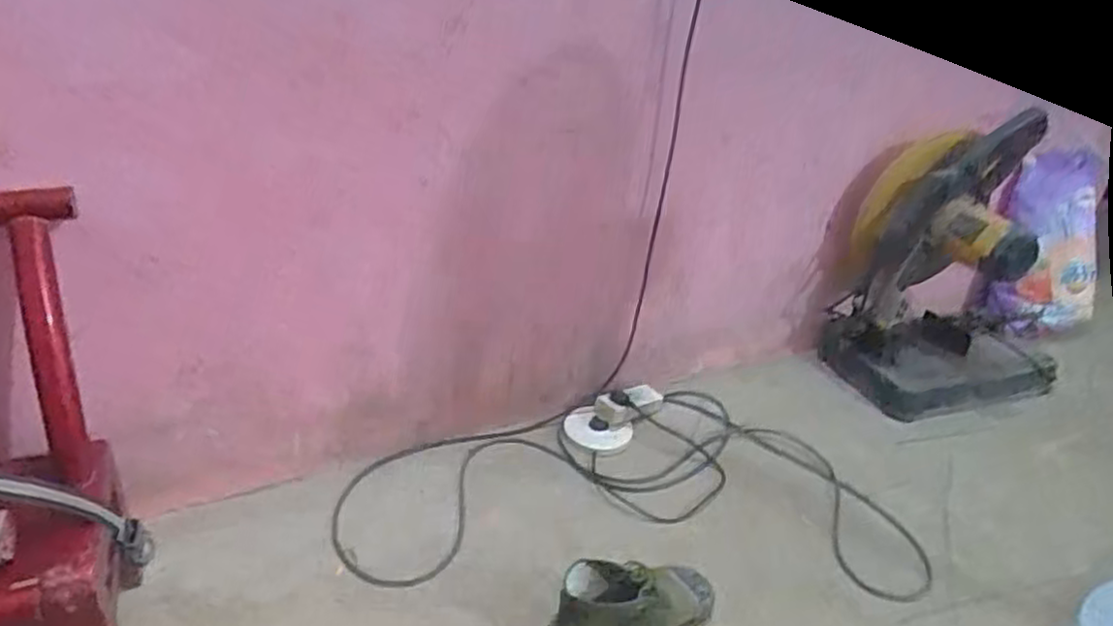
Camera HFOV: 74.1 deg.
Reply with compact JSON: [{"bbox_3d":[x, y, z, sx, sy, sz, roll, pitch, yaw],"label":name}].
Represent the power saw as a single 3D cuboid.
[{"bbox_3d":[0.857,-0.116,1.549,0.474,0.545,0.337,-8,33,-22],"label":"power saw"}]

